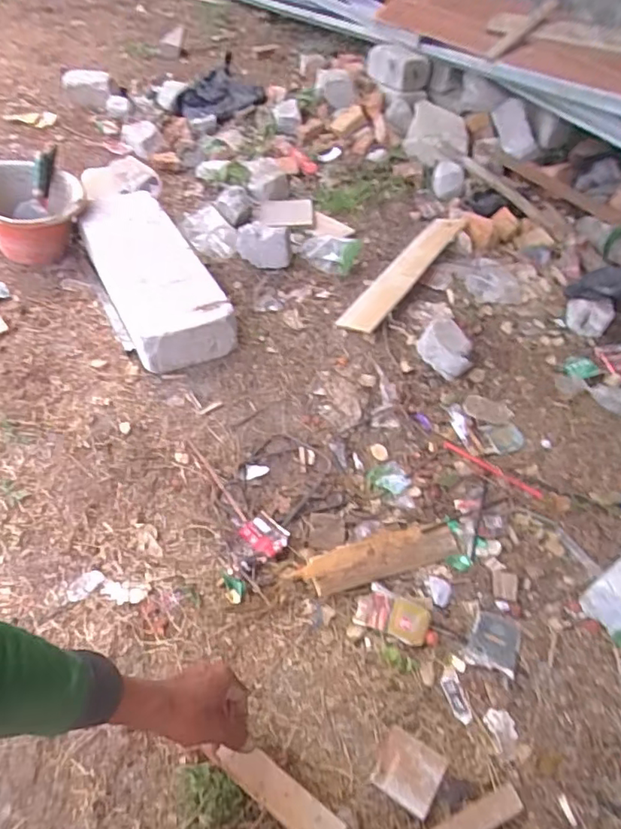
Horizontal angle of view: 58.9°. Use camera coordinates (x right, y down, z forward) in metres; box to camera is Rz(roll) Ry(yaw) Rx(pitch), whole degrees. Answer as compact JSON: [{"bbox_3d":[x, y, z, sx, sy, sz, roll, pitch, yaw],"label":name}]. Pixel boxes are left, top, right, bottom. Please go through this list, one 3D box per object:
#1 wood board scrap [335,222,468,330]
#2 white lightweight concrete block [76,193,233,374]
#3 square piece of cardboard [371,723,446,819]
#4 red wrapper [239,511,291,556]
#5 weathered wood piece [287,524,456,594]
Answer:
[{"bbox_3d":[0.230,-0.355,1.337,0.089,0.019,0.485,23,57,29],"label":"wood board scrap"},{"bbox_3d":[-0.365,-0.325,1.244,0.200,0.104,0.572,-20,52,-21],"label":"white lightweight concrete block"},{"bbox_3d":[0.116,0.422,0.653,0.072,0.013,0.070,28,52,21],"label":"square piece of cardboard"},{"bbox_3d":[-0.074,0.191,0.885,0.076,0.013,0.058,35,54,25],"label":"red wrapper"},{"bbox_3d":[0.105,0.225,0.865,0.269,0.018,0.070,-14,50,-16],"label":"weathered wood piece"}]

